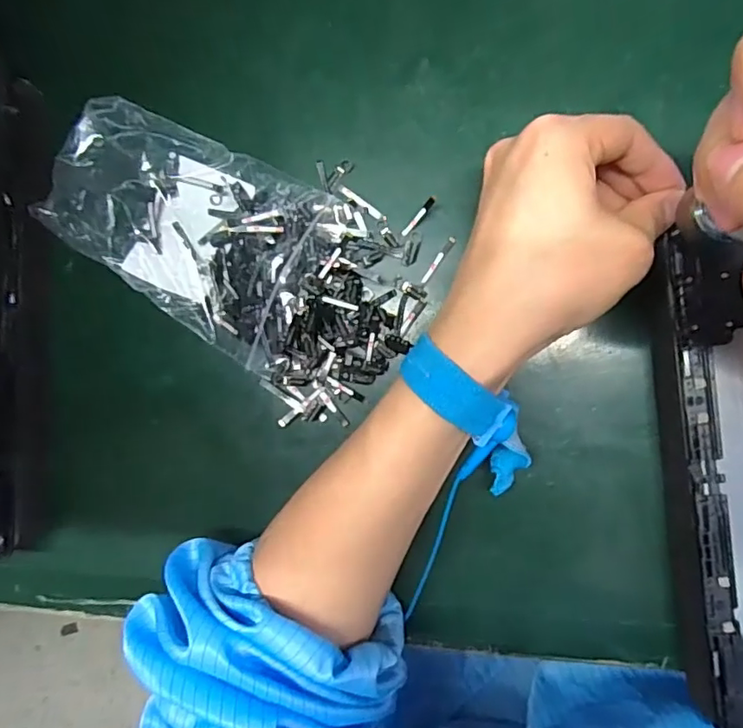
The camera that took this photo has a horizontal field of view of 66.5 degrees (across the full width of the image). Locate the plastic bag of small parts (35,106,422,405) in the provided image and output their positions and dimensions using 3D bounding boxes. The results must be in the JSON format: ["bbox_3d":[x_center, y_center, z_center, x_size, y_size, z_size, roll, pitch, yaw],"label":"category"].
[{"bbox_3d":[-0.065,-0.056,0.282,0.183,0.043,0.099,32,93,5],"label":"plastic bag of small parts"}]

